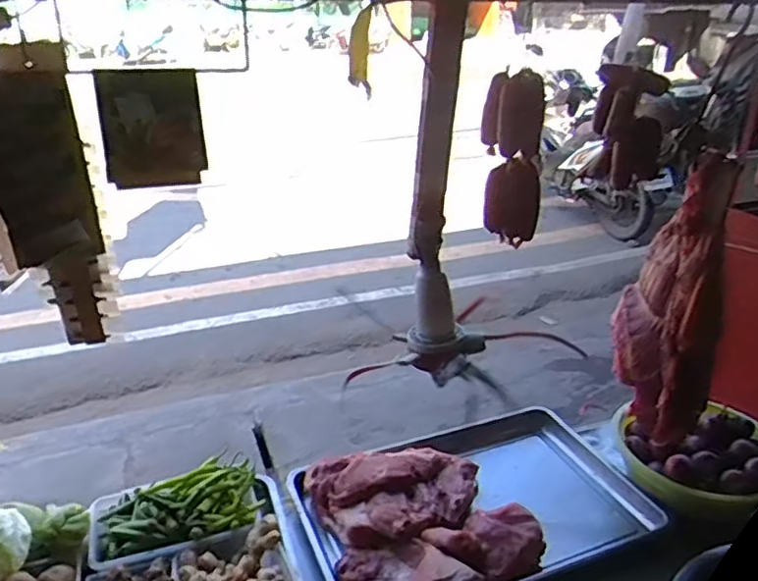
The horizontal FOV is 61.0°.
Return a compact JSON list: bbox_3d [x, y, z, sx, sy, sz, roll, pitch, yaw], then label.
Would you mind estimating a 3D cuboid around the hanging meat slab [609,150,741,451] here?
[{"bbox_3d":[0.485,0.037,1.070,0.169,0.447,0.253,11,26,20],"label":"hanging meat slab"}]

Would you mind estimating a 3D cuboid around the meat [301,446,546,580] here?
[{"bbox_3d":[0.070,0.382,1.089,0.320,0.073,0.329,-9,26,-22],"label":"meat"}]

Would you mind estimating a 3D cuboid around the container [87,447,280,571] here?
[{"bbox_3d":[-0.319,0.362,1.058,0.289,0.078,0.161,-9,26,-21],"label":"container"}]

